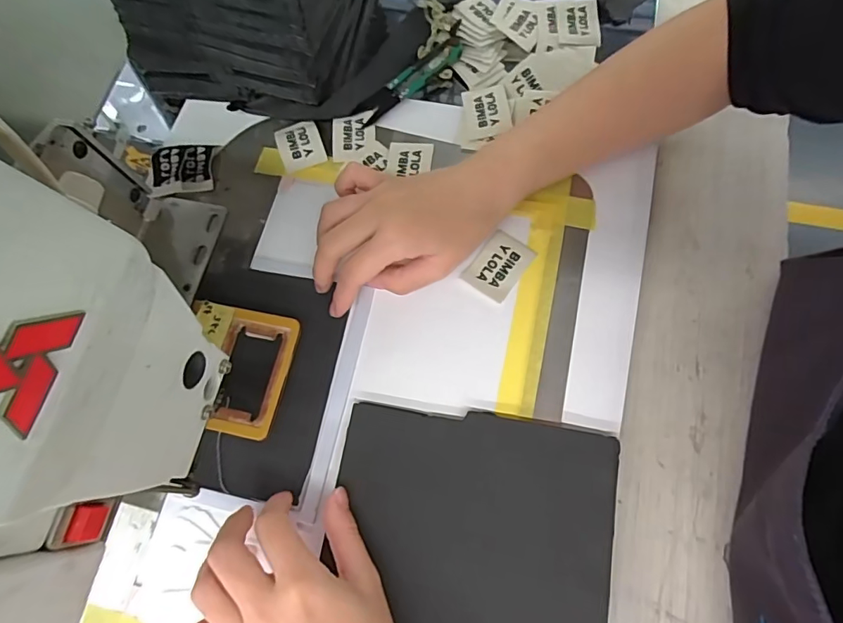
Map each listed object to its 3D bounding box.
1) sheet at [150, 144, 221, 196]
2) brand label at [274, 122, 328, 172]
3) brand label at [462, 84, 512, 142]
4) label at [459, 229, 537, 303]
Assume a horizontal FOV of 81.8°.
[{"bbox_3d":[-0.190,-0.113,0.389,0.048,0.008,0.043,-5,72,1],"label":"sheet"},{"bbox_3d":[-0.096,-0.131,0.384,0.034,0.005,0.038,-21,78,0],"label":"brand label"},{"bbox_3d":[0.051,-0.158,0.383,0.035,0.004,0.047,-11,69,16],"label":"brand label"},{"bbox_3d":[0.055,-0.033,0.348,0.035,0.004,0.047,35,77,12],"label":"label"}]

